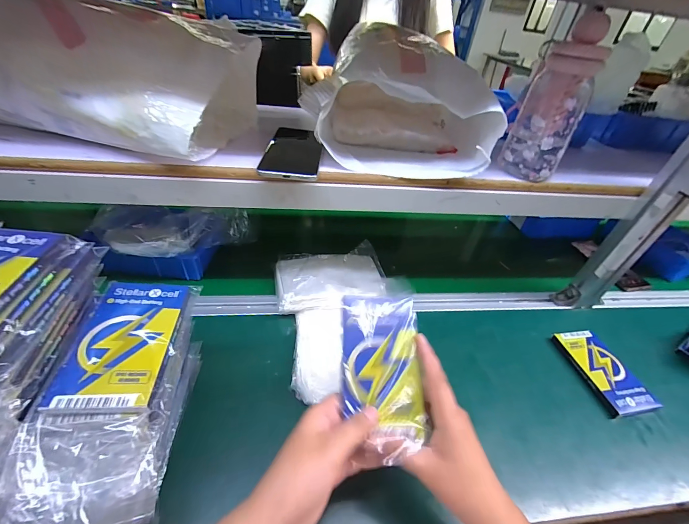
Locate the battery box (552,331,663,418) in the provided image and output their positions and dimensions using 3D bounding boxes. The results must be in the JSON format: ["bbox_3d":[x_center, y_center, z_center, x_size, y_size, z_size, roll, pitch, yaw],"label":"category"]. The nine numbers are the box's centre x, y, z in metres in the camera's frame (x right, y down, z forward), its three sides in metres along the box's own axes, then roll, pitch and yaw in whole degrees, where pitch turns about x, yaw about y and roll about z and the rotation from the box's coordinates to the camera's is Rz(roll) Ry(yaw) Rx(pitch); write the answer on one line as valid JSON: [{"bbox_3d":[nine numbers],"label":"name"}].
[{"bbox_3d":[0.402,0.169,0.491,0.082,0.021,0.134,-4,41,-13],"label":"battery box"}]

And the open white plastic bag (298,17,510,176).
[{"bbox_3d":[0.074,-0.241,0.475,0.248,0.129,0.241,4,40,-4],"label":"open white plastic bag"}]

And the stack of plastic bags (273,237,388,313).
[{"bbox_3d":[-0.023,0.023,0.559,0.194,0.033,0.124,-7,42,-16],"label":"stack of plastic bags"}]

